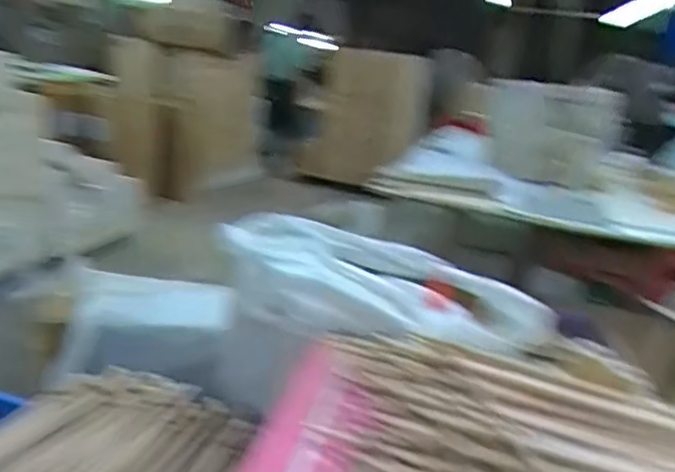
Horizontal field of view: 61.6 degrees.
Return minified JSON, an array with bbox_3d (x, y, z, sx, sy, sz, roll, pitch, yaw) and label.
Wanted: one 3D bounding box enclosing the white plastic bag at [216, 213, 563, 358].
[{"bbox_3d":[0.069,0.078,1.040,0.594,0.136,0.251,10,18,9],"label":"white plastic bag"}]

